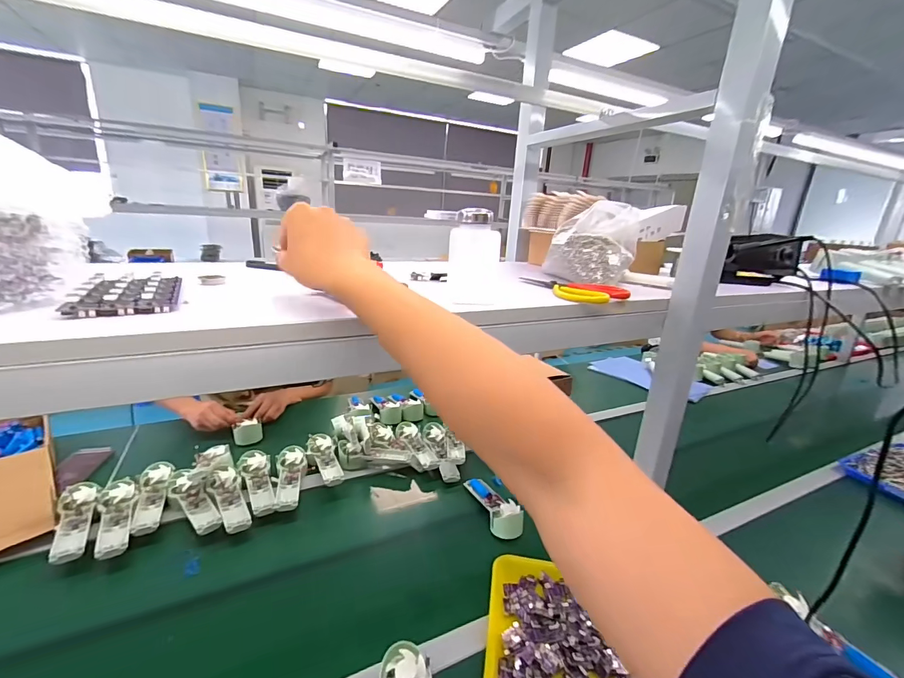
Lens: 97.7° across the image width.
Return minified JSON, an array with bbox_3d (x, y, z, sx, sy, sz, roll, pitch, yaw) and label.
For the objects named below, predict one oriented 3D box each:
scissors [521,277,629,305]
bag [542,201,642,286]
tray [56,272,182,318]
[{"bbox_3d":[0.168,-0.077,0.576,0.083,0.016,0.165,-5,20,-24],"label":"scissors"},{"bbox_3d":[0.234,-0.161,0.663,0.140,0.111,0.150,10,19,19],"label":"bag"},{"bbox_3d":[-0.323,-0.047,0.399,0.080,0.017,0.130,-6,20,-28],"label":"tray"}]

